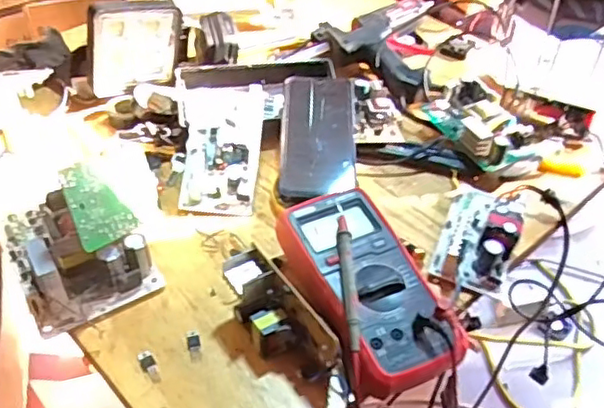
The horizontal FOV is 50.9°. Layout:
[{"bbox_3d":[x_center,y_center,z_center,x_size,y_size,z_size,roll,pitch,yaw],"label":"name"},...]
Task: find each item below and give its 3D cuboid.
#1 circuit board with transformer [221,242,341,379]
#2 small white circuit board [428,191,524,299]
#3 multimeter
[{"bbox_3d":[-0.017,0.092,0.508,0.046,0.060,0.120,-25,50,-25],"label":"circuit board with transformer"},{"bbox_3d":[0.169,0.025,0.598,0.068,0.038,0.122,17,46,16],"label":"small white circuit board"},{"bbox_3d":[0.052,0.071,0.531,0.093,0.052,0.185,-16,47,-17],"label":"multimeter"}]

